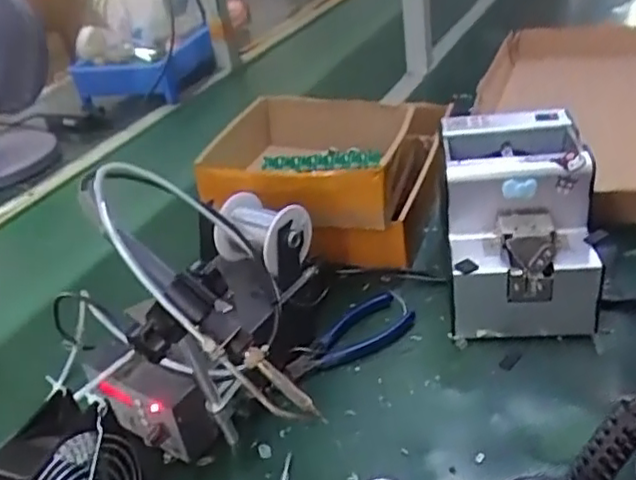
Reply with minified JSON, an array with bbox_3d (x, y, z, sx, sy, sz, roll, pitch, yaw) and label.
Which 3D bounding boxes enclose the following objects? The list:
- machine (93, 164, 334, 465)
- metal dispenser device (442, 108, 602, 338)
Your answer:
[{"bbox_3d":[-0.094,0.052,0.519,0.177,0.219,0.244,-6,33,6],"label":"machine"},{"bbox_3d":[0.180,-0.017,0.608,0.131,0.140,0.168,-4,33,8],"label":"metal dispenser device"}]

